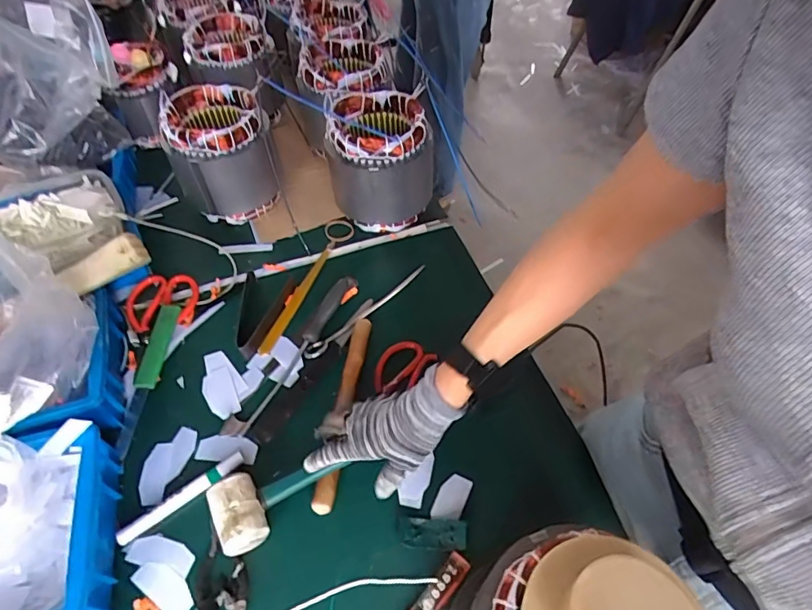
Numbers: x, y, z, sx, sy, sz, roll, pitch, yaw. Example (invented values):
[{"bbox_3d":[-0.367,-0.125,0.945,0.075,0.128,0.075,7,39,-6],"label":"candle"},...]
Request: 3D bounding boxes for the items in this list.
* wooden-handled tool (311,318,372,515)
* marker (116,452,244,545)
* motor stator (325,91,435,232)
[{"bbox_3d":[-0.075,0.117,0.606,0.026,0.022,0.253,5,53,5],"label":"wooden-handled tool"},{"bbox_3d":[-0.245,0.210,0.550,0.142,0.011,0.017,-31,58,-21],"label":"marker"},{"bbox_3d":[-0.044,-0.214,0.765,0.139,0.164,0.139,0,53,0],"label":"motor stator"}]

